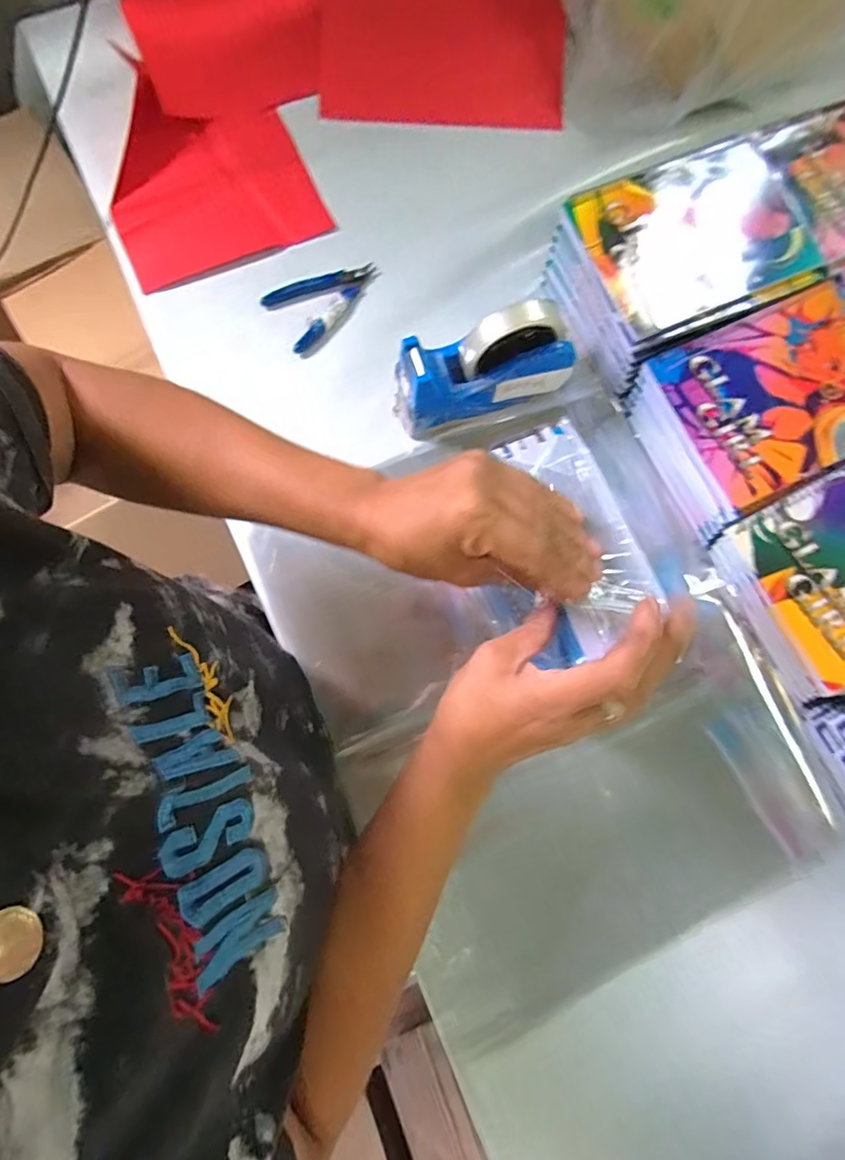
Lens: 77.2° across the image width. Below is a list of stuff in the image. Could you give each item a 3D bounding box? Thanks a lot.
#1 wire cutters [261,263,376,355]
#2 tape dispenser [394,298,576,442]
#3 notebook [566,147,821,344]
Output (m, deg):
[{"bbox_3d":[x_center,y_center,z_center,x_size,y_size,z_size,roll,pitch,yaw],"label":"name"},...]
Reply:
[{"bbox_3d":[-0.098,-0.290,0.543,0.114,0.012,0.073,-34,82,-7],"label":"wire cutters"},{"bbox_3d":[0.056,-0.185,0.477,0.156,0.110,0.053,-14,80,-4],"label":"tape dispenser"},{"bbox_3d":[0.249,-0.312,0.474,0.196,0.009,0.142,-25,81,-6],"label":"notebook"}]

